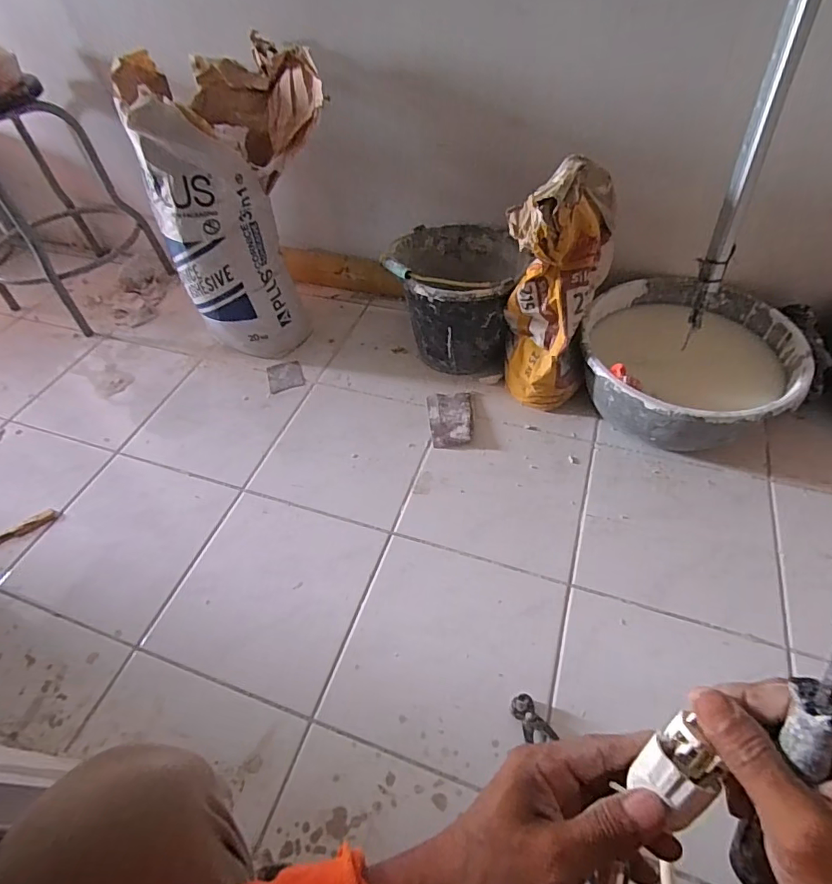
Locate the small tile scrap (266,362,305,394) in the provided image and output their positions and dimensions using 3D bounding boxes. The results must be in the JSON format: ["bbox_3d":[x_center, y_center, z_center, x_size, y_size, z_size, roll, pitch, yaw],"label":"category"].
[{"bbox_3d":[-0.300,-0.152,1.121,0.078,0.004,0.094,-17,51,-9],"label":"small tile scrap"}]

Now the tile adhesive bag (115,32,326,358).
[{"bbox_3d":[-0.353,-0.483,1.062,0.350,0.531,0.294,-16,51,-8],"label":"tile adhesive bag"}]

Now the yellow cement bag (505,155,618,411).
[{"bbox_3d":[0.252,-0.270,0.887,0.159,0.444,0.185,12,53,15],"label":"yellow cement bag"}]

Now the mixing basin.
[{"bbox_3d":[0.498,-0.127,0.928,0.356,0.168,0.345,-2,51,3],"label":"mixing basin"}]

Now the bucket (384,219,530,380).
[{"bbox_3d":[0.086,-0.312,1.046,0.254,0.268,0.281,-3,51,2],"label":"bucket"}]

